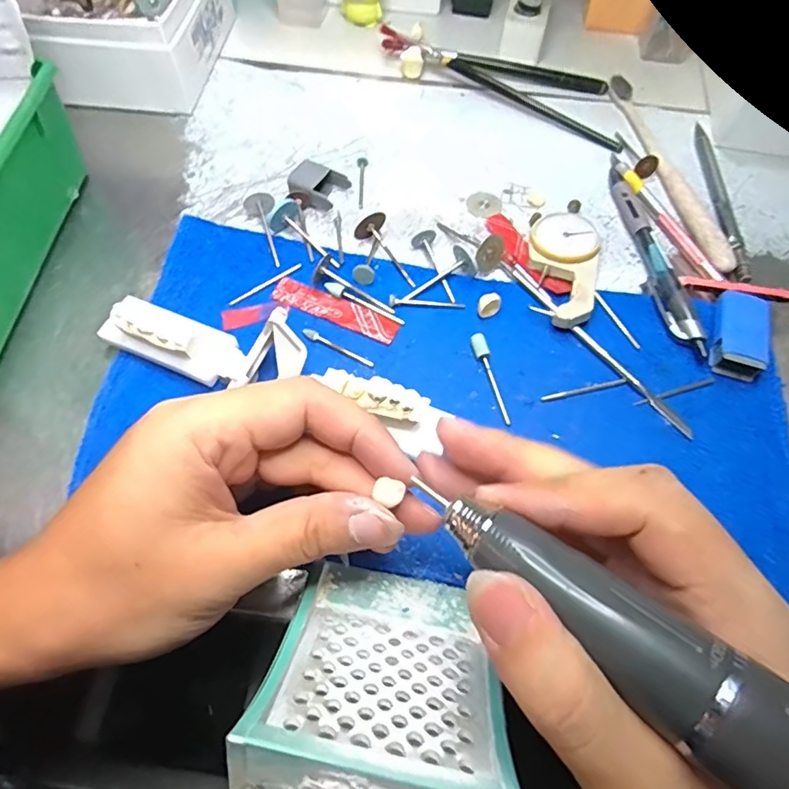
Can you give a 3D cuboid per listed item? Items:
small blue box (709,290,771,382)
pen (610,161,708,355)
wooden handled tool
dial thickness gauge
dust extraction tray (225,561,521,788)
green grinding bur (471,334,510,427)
[{"bbox_3d":[0.173,-0.031,0.271,0.024,0.013,0.045,15,62,6],"label":"small blue box"},{"bbox_3d":[0.143,-0.084,0.302,0.013,0.012,0.144,-4,62,-5],"label":"pen"},{"bbox_3d":[0.169,-0.145,0.340,0.015,0.012,0.176,-7,62,-6],"label":"wooden handled tool"},{"bbox_3d":[0.093,-0.075,0.296,0.036,0.013,0.093,3,61,-1],"label":"dial thickness gauge"},{"bbox_3d":[-0.005,0.105,0.175,0.076,0.056,0.113,12,20,4],"label":"dust extraction tray"},{"bbox_3d":[0.047,-0.009,0.263,0.009,0.006,0.047,-9,62,-7],"label":"green grinding bur"}]

